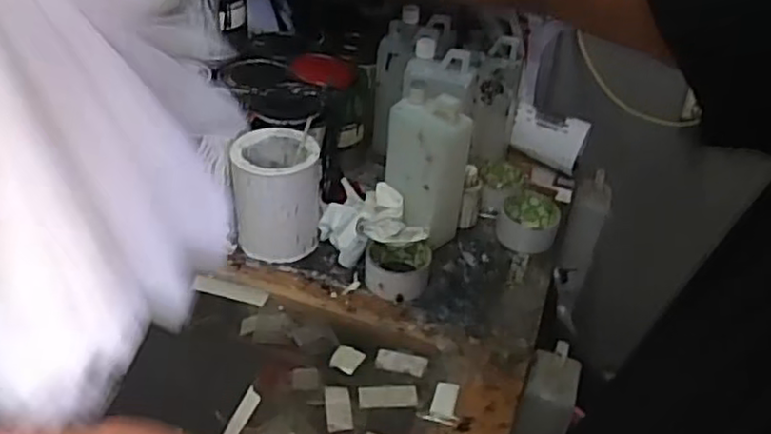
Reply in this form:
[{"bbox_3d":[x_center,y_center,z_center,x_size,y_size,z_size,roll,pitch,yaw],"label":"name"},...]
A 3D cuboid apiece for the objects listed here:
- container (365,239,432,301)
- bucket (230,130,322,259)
[{"bbox_3d":[0.016,0.064,0.860,0.080,0.044,0.073,5,37,1],"label":"container"},{"bbox_3d":[-0.144,-0.028,0.908,0.106,0.140,0.113,3,37,-2],"label":"bucket"}]

